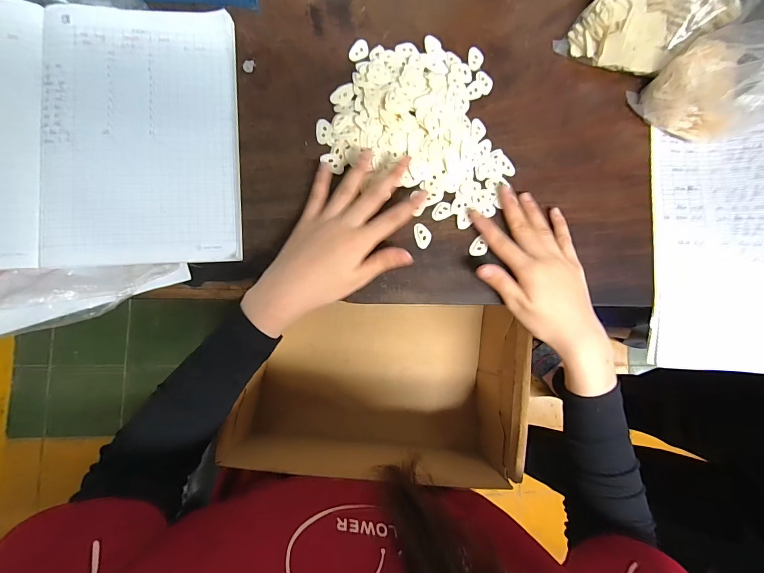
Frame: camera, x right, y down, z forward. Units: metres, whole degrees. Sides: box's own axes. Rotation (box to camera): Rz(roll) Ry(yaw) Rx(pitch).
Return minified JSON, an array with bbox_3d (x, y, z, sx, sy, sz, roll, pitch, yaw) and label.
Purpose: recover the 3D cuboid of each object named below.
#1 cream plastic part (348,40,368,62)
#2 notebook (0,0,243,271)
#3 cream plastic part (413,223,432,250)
[{"bbox_3d":[-0.025,-0.253,0.374,0.018,0.004,0.027,31,82,-5],"label":"cream plastic part"},{"bbox_3d":[-0.307,-0.143,0.322,0.331,0.013,0.252,-3,87,-9],"label":"notebook"},{"bbox_3d":[0.043,-0.053,0.363,0.018,0.004,0.027,-13,88,-9],"label":"cream plastic part"}]

